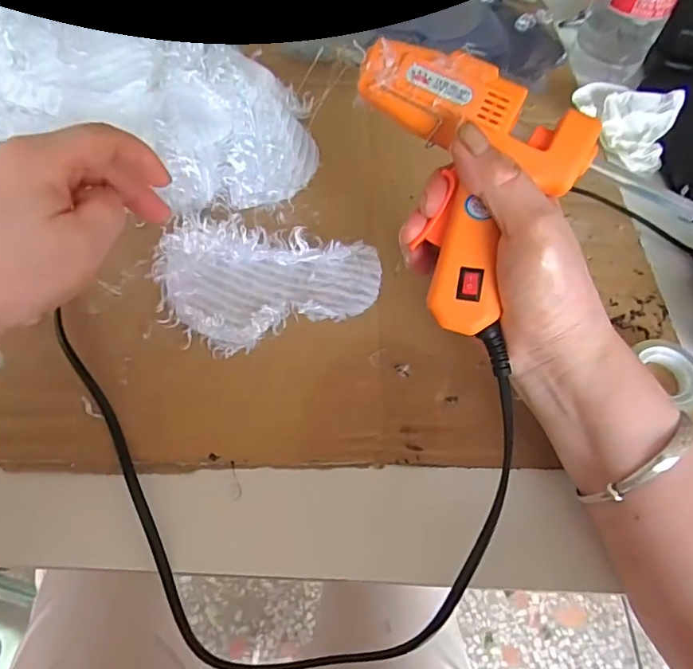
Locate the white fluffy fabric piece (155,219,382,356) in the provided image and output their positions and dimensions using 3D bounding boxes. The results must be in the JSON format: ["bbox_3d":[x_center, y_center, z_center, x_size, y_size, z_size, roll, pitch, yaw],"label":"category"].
[{"bbox_3d":[-0.047,-0.030,0.309,0.132,0.020,0.078,3,60,-2],"label":"white fluffy fabric piece"}]

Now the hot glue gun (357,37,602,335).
[{"bbox_3d":[0.069,-0.077,0.245,0.089,0.032,0.137,-16,94,10],"label":"hot glue gun"}]

